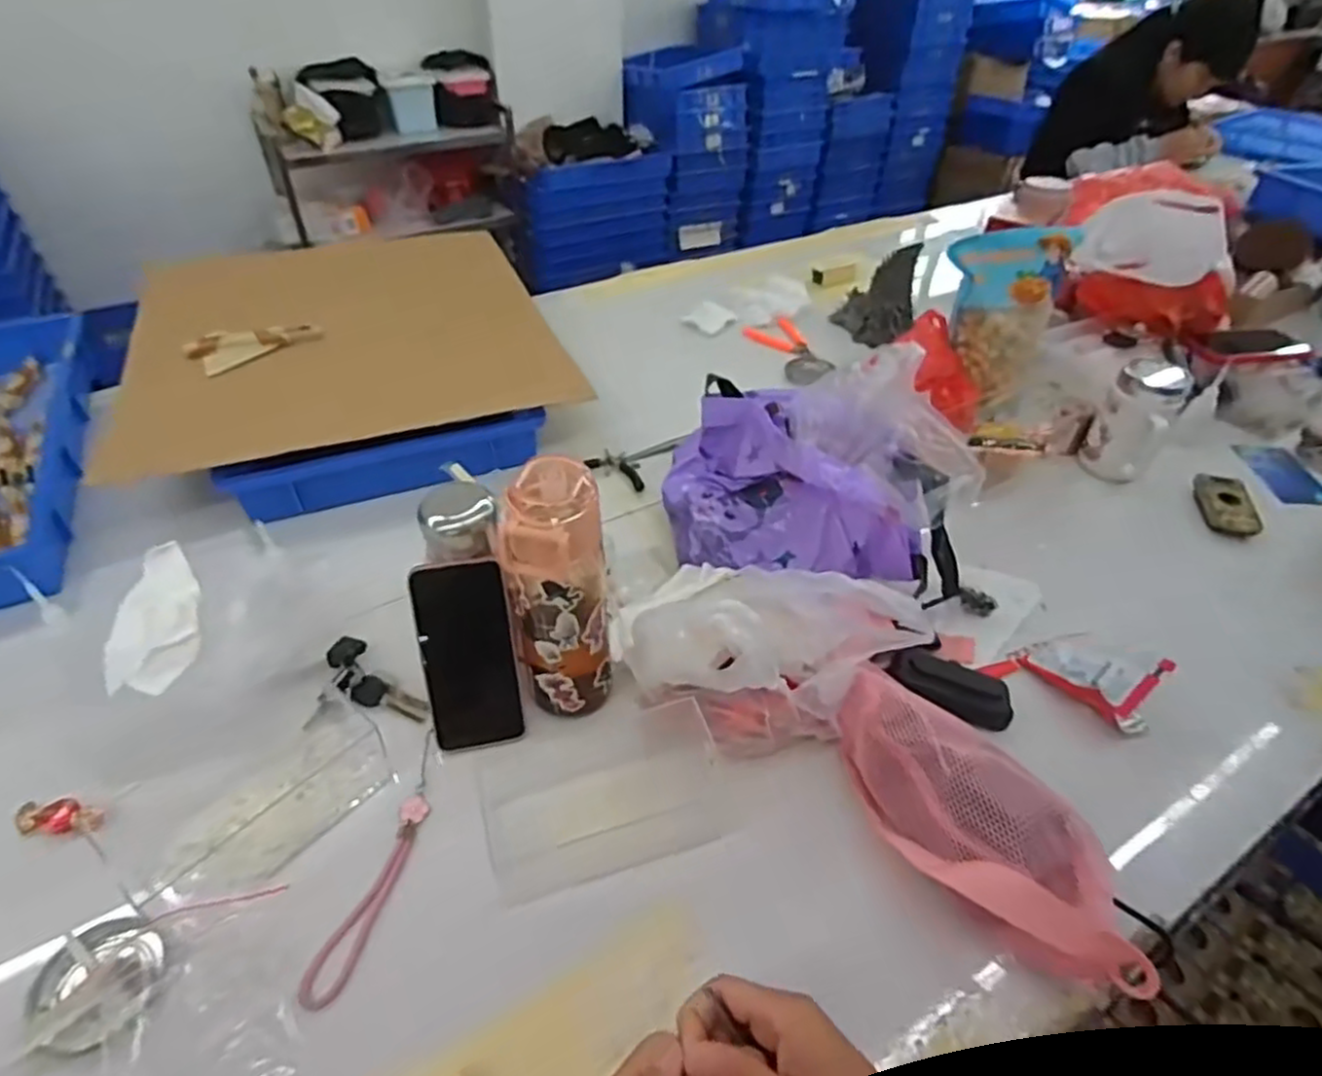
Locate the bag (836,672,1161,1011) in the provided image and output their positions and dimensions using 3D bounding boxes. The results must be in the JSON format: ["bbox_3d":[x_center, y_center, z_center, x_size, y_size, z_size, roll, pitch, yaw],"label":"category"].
[{"bbox_3d":[0.235,0.213,0.539,0.113,0.074,0.256,-29,50,-29],"label":"bag"}]

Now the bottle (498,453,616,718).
[{"bbox_3d":[-0.080,0.049,0.584,0.074,0.229,0.075,3,42,2],"label":"bottle"}]

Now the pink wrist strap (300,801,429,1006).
[{"bbox_3d":[-0.211,0.260,0.532,0.028,0.005,0.152,24,43,-2],"label":"pink wrist strap"}]

